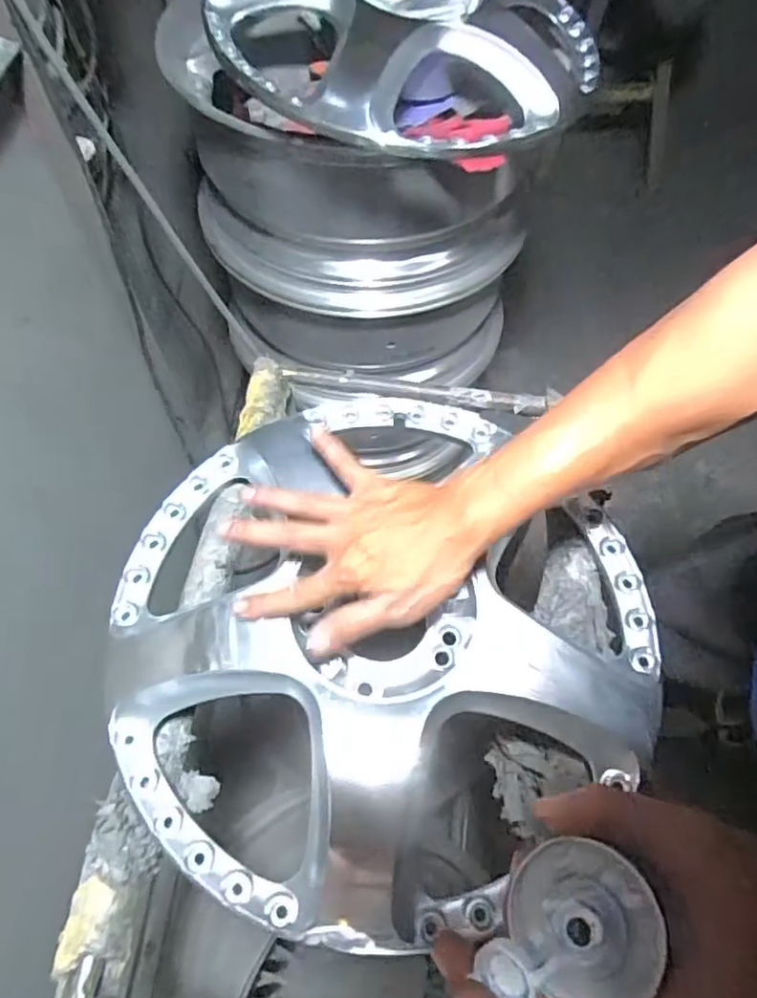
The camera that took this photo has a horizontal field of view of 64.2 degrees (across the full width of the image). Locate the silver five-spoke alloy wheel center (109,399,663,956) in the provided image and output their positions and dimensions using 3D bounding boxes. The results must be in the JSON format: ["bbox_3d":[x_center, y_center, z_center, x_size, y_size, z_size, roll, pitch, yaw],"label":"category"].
[{"bbox_3d":[-0.007,0.101,0.503,0.415,0.102,0.407,0,61,-1],"label":"silver five-spoke alloy wheel center"}]

